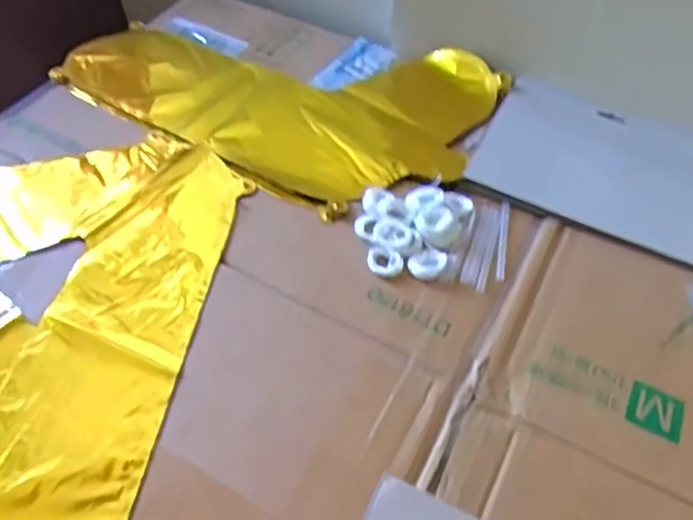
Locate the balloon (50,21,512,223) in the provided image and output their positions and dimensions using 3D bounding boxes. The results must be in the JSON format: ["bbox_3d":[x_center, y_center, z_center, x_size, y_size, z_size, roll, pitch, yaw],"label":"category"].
[{"bbox_3d":[-0.073,-0.169,0.583,0.410,0.016,0.243,23,55,15],"label":"balloon"}]

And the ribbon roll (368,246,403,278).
[{"bbox_3d":[0.029,0.001,0.445,0.027,0.004,0.025,1,52,-1],"label":"ribbon roll"}]

